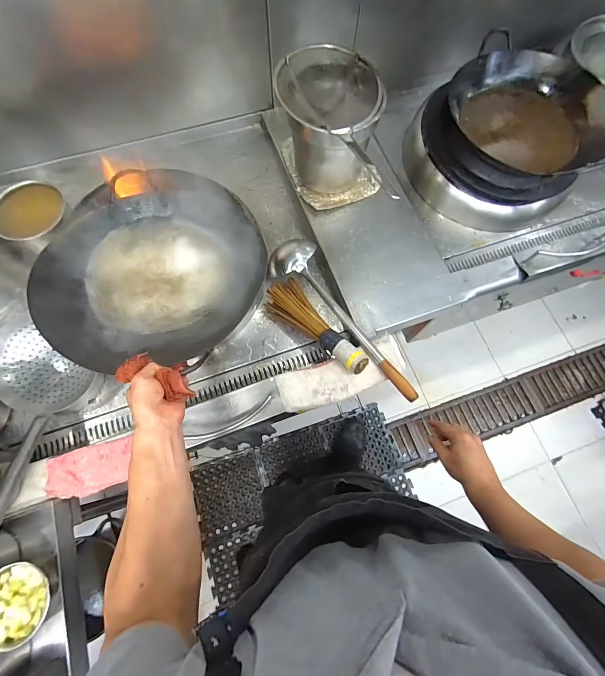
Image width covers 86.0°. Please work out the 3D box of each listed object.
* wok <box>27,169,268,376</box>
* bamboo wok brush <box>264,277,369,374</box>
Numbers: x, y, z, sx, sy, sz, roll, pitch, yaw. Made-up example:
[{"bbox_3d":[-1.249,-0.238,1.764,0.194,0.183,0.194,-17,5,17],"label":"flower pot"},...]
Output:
[{"bbox_3d":[-0.302,-0.139,0.656,0.394,0.126,0.432,0,71,-1],"label":"wok"},{"bbox_3d":[0.032,-0.026,0.769,0.095,0.075,0.305,-40,59,-13],"label":"bamboo wok brush"}]

